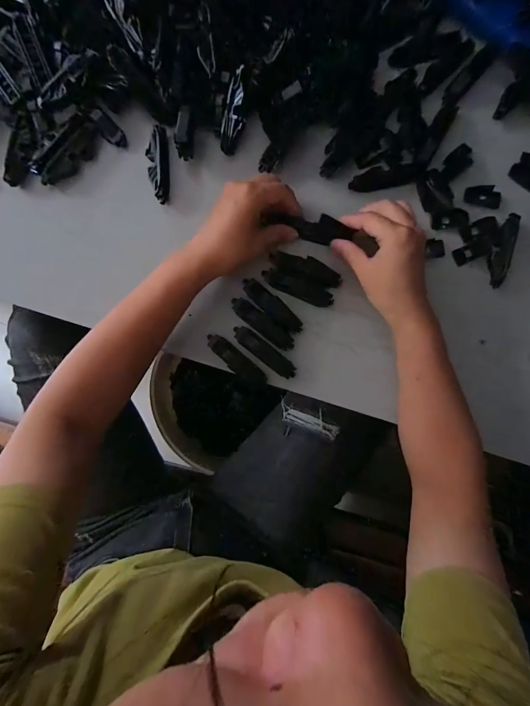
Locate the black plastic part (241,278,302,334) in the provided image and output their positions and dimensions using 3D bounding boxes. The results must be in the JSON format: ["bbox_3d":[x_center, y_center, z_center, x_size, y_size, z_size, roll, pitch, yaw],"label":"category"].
[{"bbox_3d":[0.008,-0.051,0.358,0.079,0.006,0.020,40,90,-3],"label":"black plastic part"}]

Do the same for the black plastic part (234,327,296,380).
[{"bbox_3d":[-0.001,-0.001,0.364,0.080,0.004,0.020,37,90,-3],"label":"black plastic part"}]

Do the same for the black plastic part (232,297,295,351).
[{"bbox_3d":[-0.002,-0.032,0.362,0.081,0.004,0.020,37,90,-3],"label":"black plastic part"}]

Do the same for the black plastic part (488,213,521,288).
[{"bbox_3d":[0.259,-0.112,0.358,0.020,0.013,0.077,16,91,-3],"label":"black plastic part"}]

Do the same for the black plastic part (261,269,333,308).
[{"bbox_3d":[0.037,-0.072,0.362,0.081,0.006,0.022,20,91,-3],"label":"black plastic part"}]

